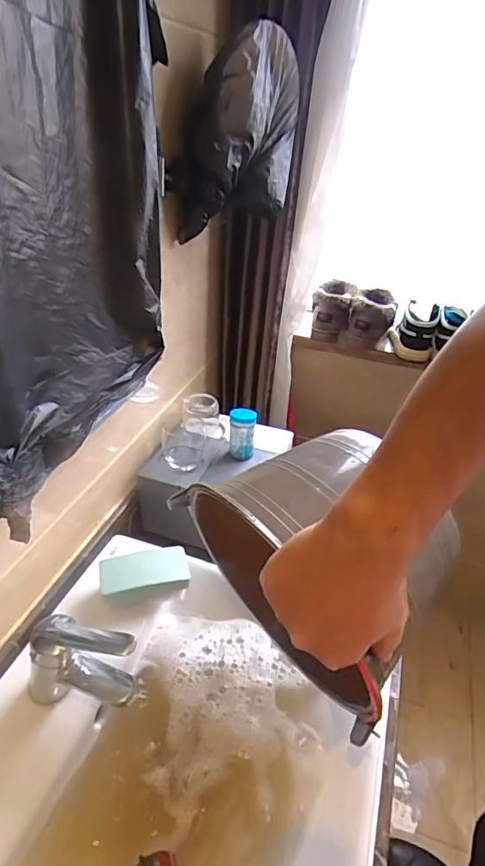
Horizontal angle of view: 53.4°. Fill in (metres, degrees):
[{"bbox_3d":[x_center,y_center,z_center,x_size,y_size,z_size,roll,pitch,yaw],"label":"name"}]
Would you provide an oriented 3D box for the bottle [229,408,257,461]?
[{"bbox_3d":[-0.001,0.002,0.891,0.048,0.089,0.043,1,35,-4],"label":"bottle"}]

